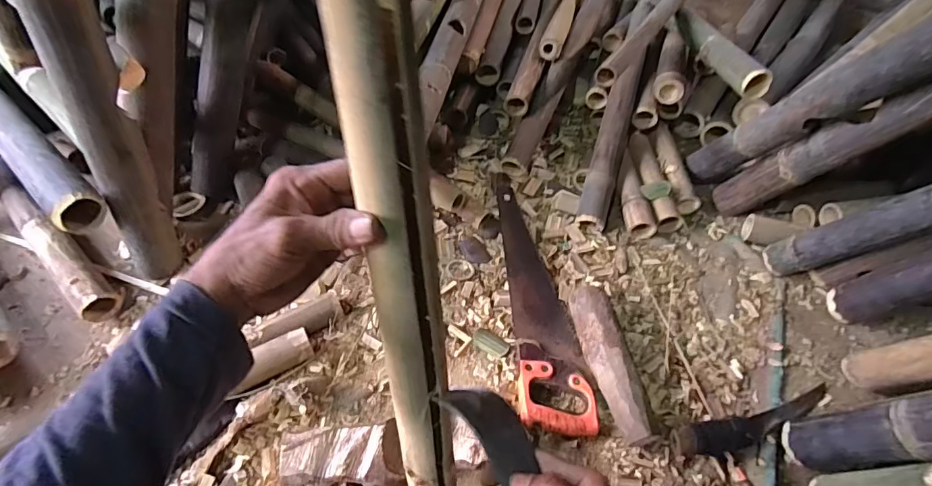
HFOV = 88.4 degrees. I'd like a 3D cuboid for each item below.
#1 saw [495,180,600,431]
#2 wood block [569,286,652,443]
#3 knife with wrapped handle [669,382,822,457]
[{"bbox_3d":[0.135,0.072,0.873,0.117,0.020,0.541,0,50,-3],"label":"saw"},{"bbox_3d":[0.225,0.186,0.757,0.061,0.064,0.252,-5,51,-8],"label":"wood block"},{"bbox_3d":[0.436,0.269,0.718,0.293,0.031,0.044,-10,51,-12],"label":"knife with wrapped handle"}]

